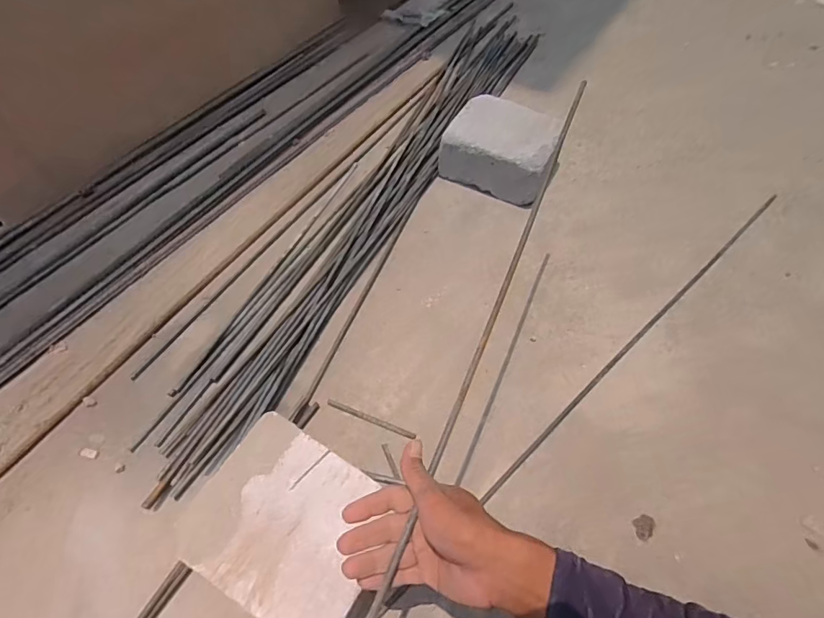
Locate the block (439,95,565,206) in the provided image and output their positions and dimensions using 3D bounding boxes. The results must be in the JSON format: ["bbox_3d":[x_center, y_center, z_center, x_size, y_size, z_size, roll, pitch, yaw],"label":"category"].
[{"bbox_3d":[0.174,-0.315,0.905,0.206,0.121,0.152,23,56,14],"label":"block"}]

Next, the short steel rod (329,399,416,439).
[{"bbox_3d":[-0.056,0.149,0.638,0.130,0.005,0.009,21,56,13],"label":"short steel rod"}]

